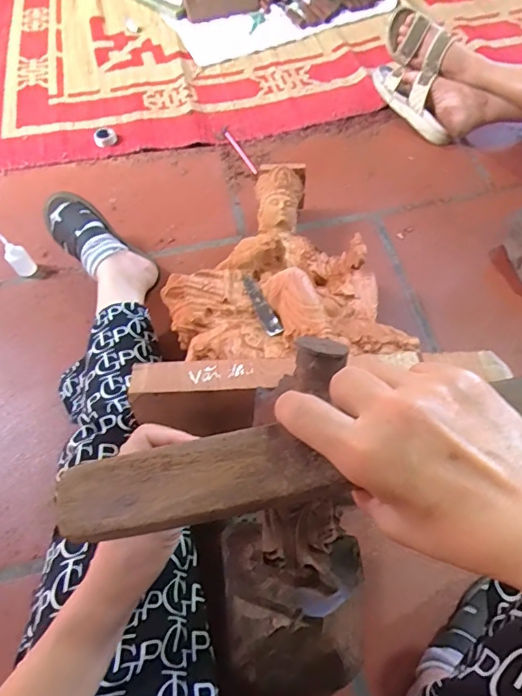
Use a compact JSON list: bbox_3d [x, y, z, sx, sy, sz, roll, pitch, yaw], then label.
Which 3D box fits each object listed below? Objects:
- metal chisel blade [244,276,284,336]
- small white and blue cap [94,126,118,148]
[{"bbox_3d":[-0.002,-0.064,0.647,0.023,0.013,0.149,-20,44,-6],"label":"metal chisel blade"},{"bbox_3d":[-0.356,-0.483,1.052,0.051,0.023,0.050,-2,61,3],"label":"small white and blue cap"}]

